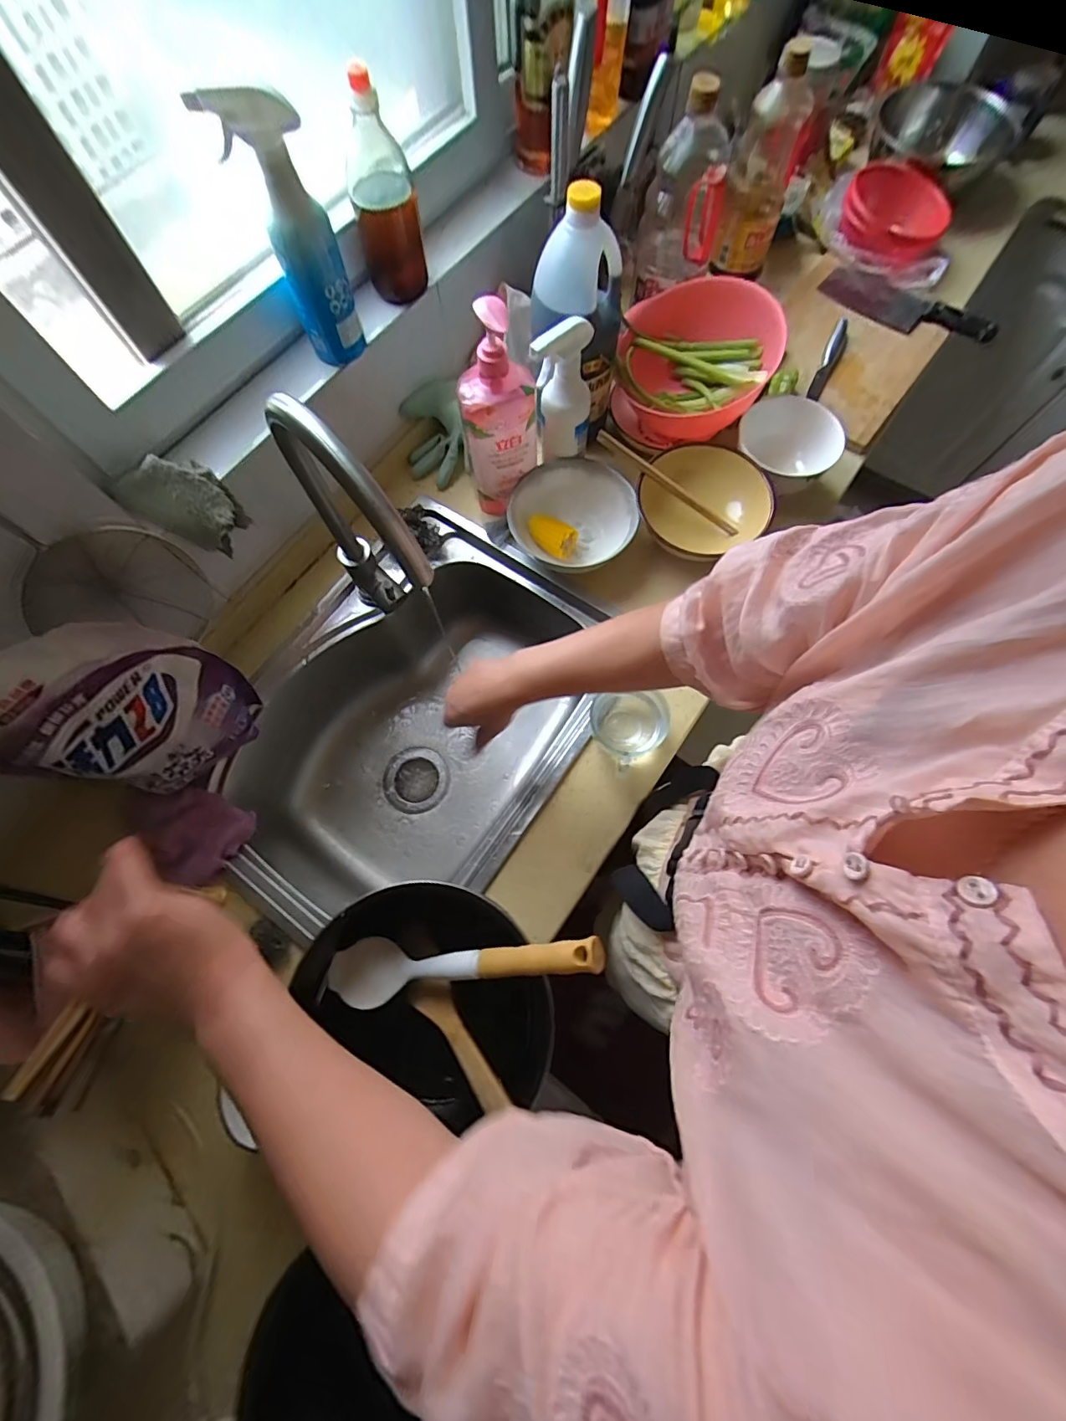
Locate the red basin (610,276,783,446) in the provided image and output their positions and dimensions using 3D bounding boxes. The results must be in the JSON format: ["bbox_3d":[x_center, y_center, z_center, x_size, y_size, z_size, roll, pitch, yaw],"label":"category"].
[{"bbox_3d":[0.231,-0.498,0.722,0.209,0.160,0.209,0,72,1],"label":"red basin"}]

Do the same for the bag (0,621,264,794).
[{"bbox_3d":[-0.424,0.014,0.524,0.203,0.247,0.059,-35,75,-10],"label":"bag"}]

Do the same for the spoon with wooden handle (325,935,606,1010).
[{"bbox_3d":[-0.069,0.237,0.459,0.281,0.037,0.055,-15,71,21],"label":"spoon with wooden handle"}]

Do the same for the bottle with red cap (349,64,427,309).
[{"bbox_3d":[-0.161,-0.549,0.538,0.069,0.170,0.057,-16,72,-4],"label":"bottle with red cap"}]

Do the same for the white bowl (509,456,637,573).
[{"bbox_3d":[0.057,-0.273,0.703,0.171,0.063,0.162,0,72,1],"label":"white bowl"}]

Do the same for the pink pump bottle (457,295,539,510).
[{"bbox_3d":[-0.043,-0.366,0.627,0.093,0.255,0.061,1,72,1],"label":"pink pump bottle"}]

